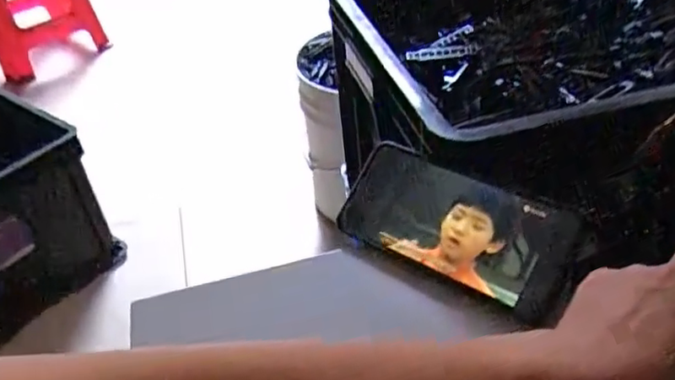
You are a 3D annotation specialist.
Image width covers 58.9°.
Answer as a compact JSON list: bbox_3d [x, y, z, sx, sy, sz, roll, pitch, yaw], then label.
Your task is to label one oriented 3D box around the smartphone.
[{"bbox_3d":[0.082,0.025,0.418,0.168,0.007,0.076,24,87,32],"label":"smartphone"}]

